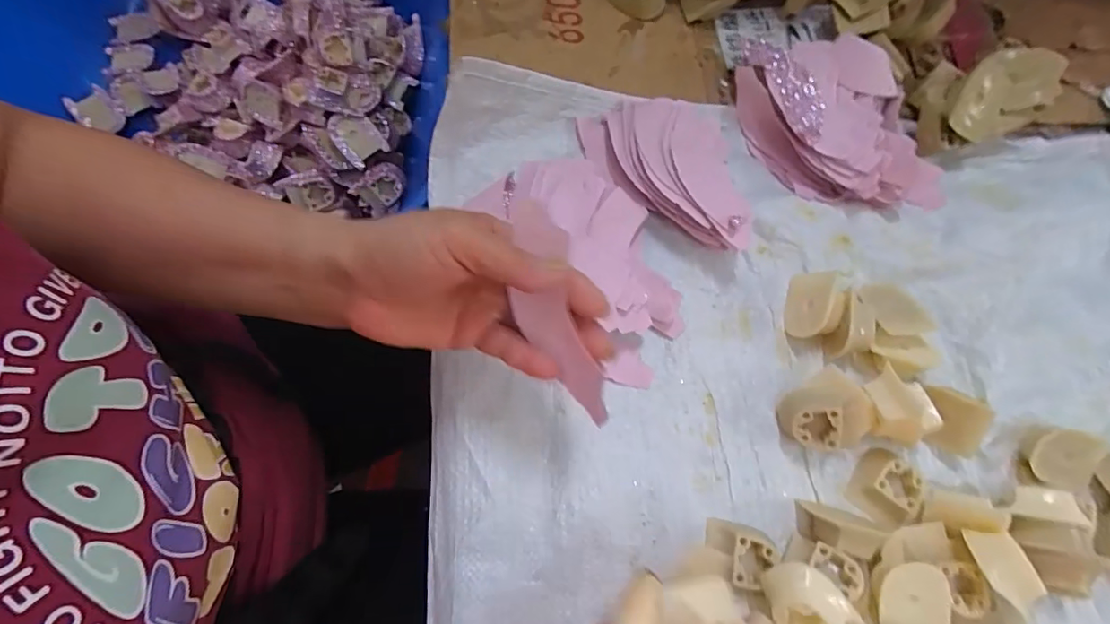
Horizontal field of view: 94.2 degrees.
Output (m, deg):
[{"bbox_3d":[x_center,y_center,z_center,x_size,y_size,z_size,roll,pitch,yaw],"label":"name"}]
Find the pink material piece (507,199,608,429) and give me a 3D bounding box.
[{"bbox_3d":[-0.002,0.002,0.272,0.034,0.028,0.116,-17,95,-8],"label":"pink material piece"}]

